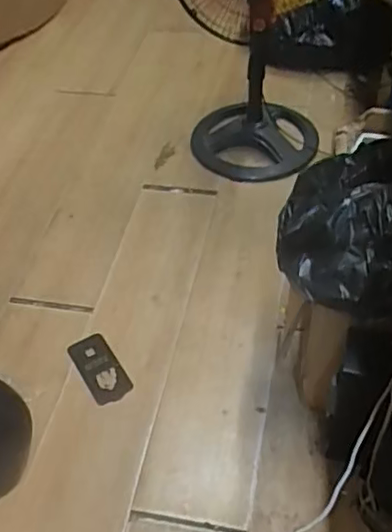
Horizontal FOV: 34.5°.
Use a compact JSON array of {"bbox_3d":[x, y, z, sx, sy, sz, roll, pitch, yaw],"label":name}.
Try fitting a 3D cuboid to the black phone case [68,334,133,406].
[{"bbox_3d":[-0.183,0.193,1.196,0.073,0.013,0.153,-26,51,-19],"label":"black phone case"}]

